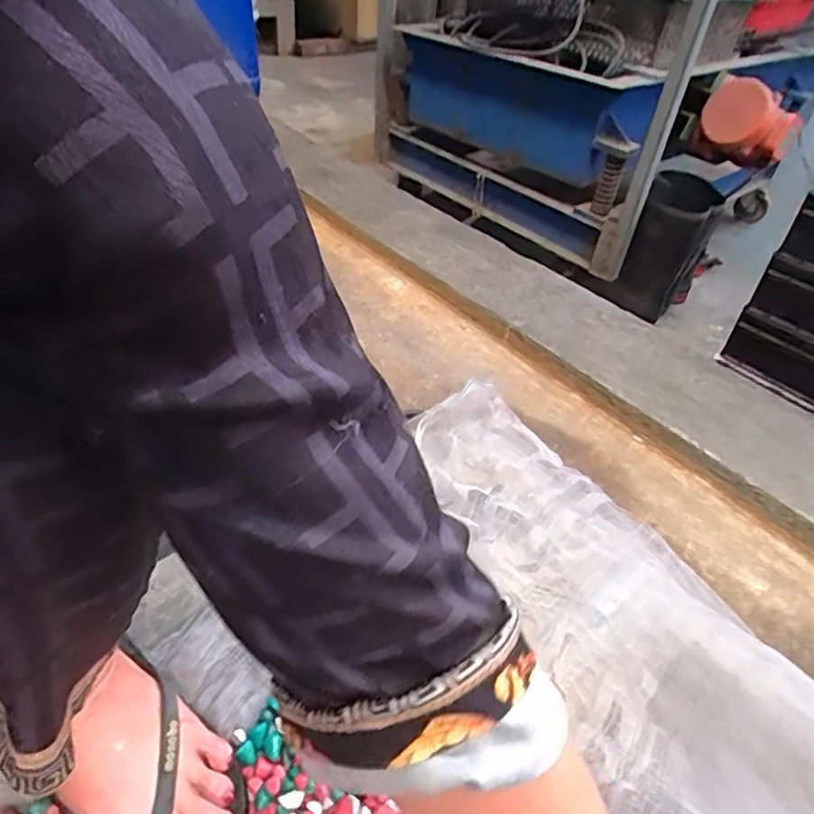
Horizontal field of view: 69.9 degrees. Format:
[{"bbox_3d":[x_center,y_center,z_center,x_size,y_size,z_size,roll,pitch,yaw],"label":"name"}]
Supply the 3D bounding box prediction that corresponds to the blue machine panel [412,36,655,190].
[{"bbox_3d":[0.220,-0.677,1.325,0.161,0.210,0.650,-22,50,-29],"label":"blue machine panel"}]

